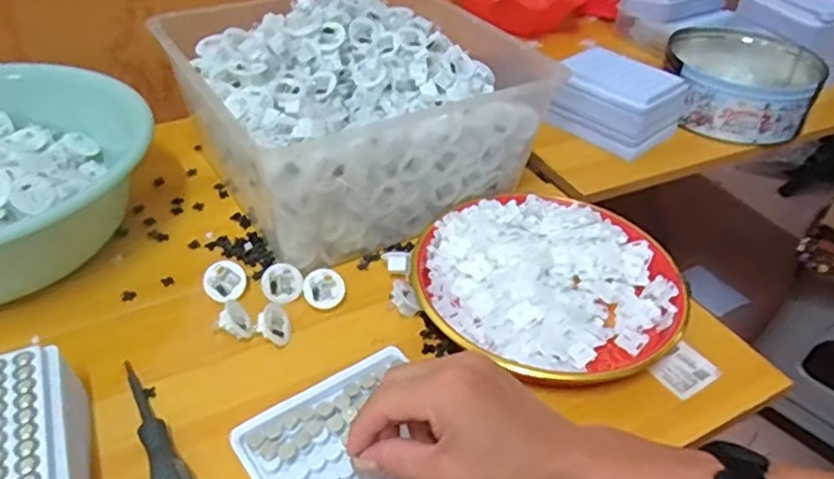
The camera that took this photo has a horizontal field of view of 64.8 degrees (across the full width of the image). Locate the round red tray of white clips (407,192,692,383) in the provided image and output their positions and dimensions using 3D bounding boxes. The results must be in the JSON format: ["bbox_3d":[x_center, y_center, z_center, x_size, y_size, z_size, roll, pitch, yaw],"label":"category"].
[{"bbox_3d":[0.107,0.033,0.560,0.213,0.038,0.197,2,39,-2],"label":"round red tray of white clips"}]

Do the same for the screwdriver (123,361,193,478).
[{"bbox_3d":[-0.170,0.127,0.428,0.022,0.021,0.143,-19,44,-25],"label":"screwdriver"}]

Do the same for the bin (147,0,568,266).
[{"bbox_3d":[-0.055,-0.128,0.647,0.296,0.139,0.248,-20,44,-26],"label":"bin"}]

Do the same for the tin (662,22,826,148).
[{"bbox_3d":[0.410,-0.202,0.835,0.172,0.080,0.183,2,39,-2],"label":"tin"}]

